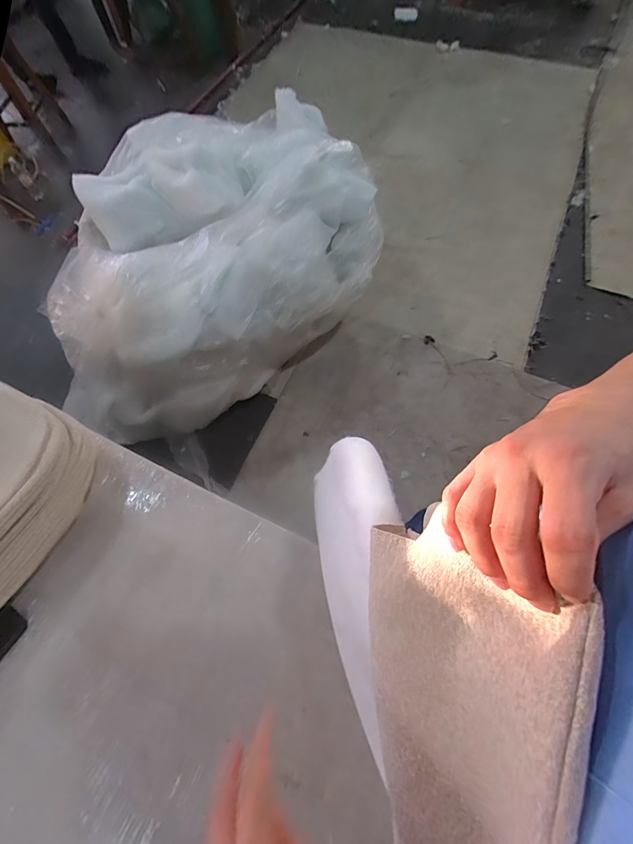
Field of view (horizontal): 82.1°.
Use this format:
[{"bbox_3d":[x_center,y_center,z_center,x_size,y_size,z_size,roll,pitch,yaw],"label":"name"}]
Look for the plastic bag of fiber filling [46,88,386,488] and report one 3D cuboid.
[{"bbox_3d":[-0.452,-0.566,1.375,1.019,0.609,1.315,40,74,17],"label":"plastic bag of fiber filling"}]

